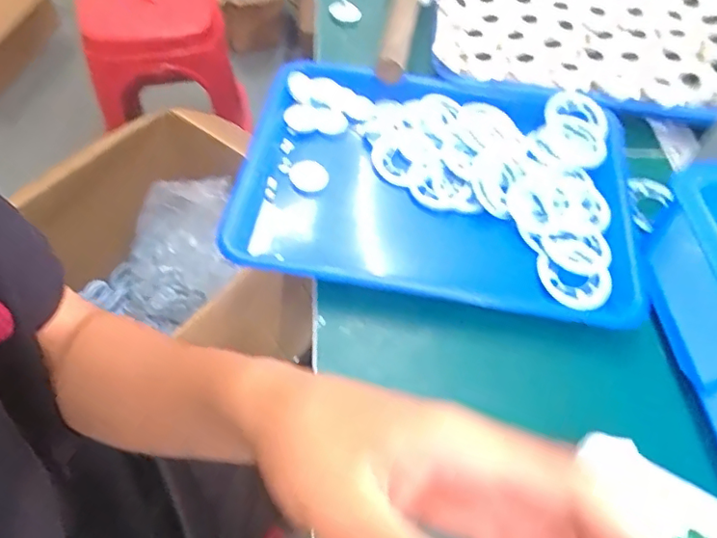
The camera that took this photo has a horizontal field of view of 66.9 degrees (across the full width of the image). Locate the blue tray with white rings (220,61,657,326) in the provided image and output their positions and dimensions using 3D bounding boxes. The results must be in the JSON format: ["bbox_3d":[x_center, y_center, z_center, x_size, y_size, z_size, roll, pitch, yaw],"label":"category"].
[{"bbox_3d":[0.068,-0.076,0.480,0.333,0.032,0.244,10,57,6],"label":"blue tray with white rings"}]

